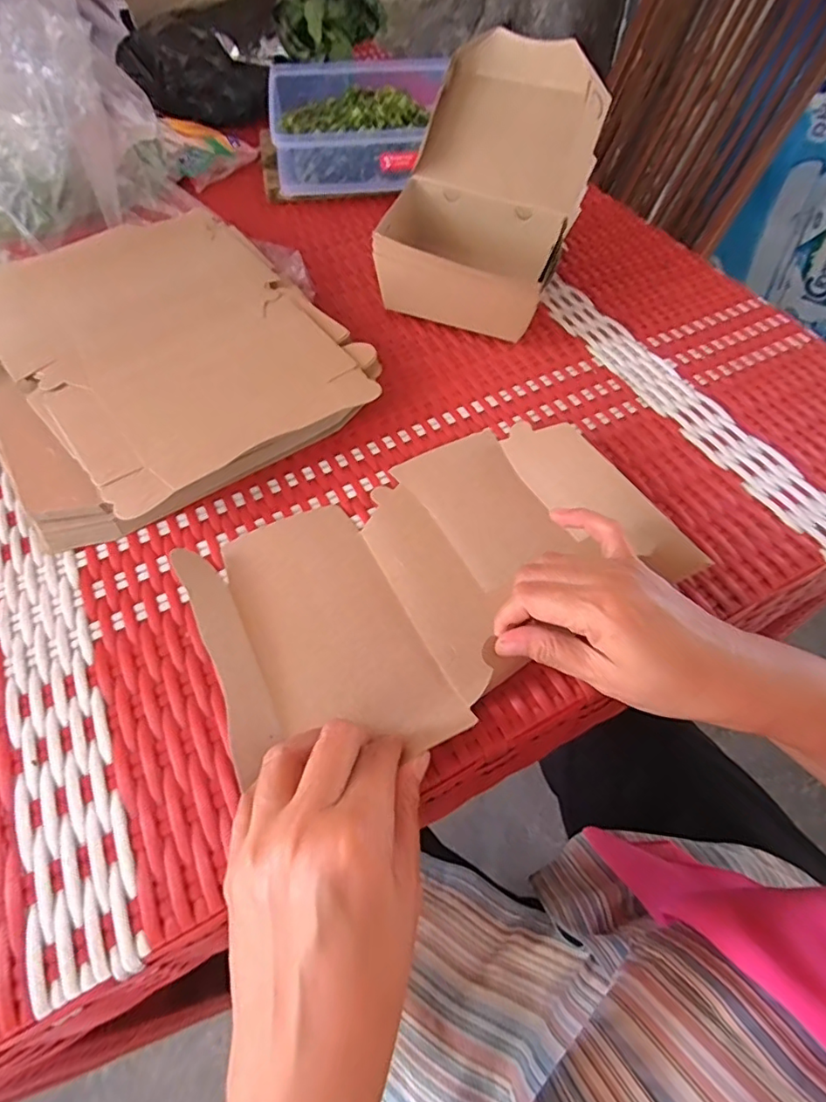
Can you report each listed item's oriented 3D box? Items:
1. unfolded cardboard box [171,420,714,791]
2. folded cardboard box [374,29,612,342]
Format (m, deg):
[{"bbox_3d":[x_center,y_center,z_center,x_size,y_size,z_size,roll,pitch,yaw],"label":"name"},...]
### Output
[{"bbox_3d":[0.011,0.009,0.335,0.273,0.029,0.173,-27,61,-17],"label":"unfolded cardboard box"},{"bbox_3d":[0.061,-0.288,0.447,0.140,0.155,0.162,19,59,12],"label":"folded cardboard box"}]

